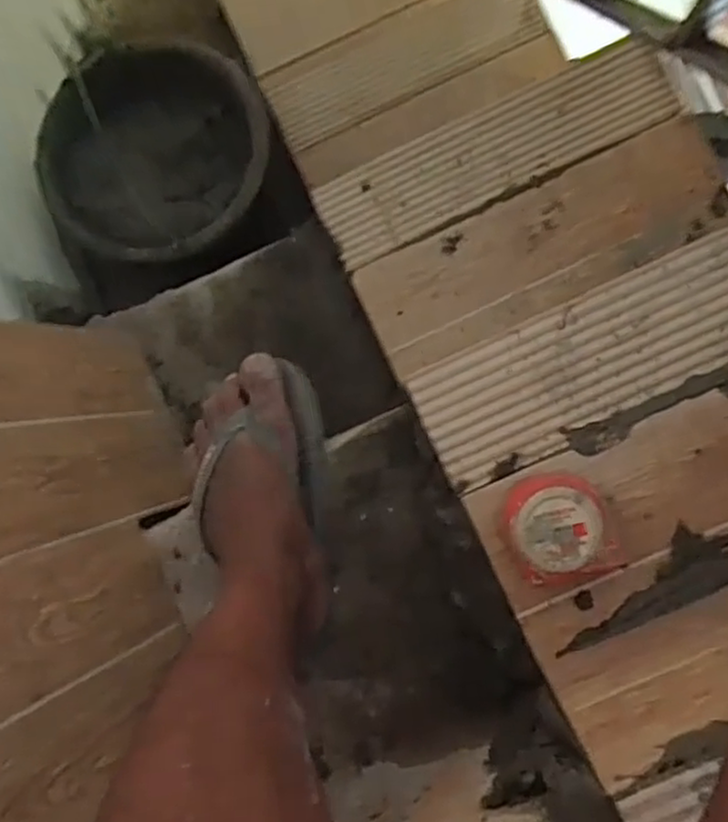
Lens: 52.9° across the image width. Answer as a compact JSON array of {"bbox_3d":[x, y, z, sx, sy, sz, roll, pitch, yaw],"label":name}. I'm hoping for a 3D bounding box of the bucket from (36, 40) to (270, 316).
[{"bbox_3d":[-0.260,-0.302,0.998,0.285,0.251,0.262,0,87,4],"label":"bucket"}]

